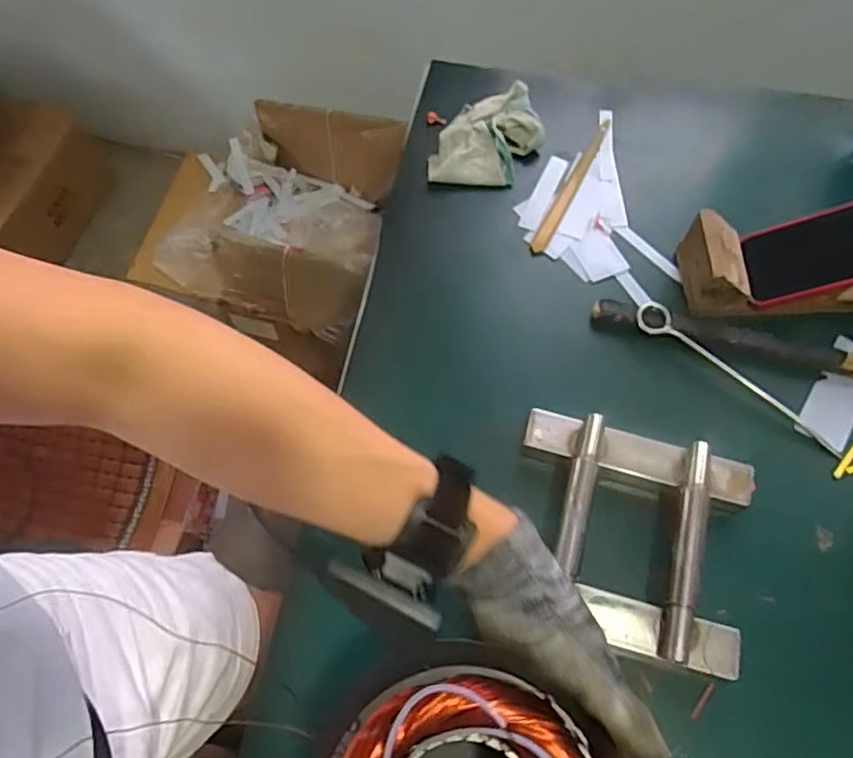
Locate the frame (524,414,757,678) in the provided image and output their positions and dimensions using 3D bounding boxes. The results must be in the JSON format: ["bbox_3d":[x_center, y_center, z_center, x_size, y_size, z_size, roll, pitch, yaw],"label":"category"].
[{"bbox_3d":[0.165,0.126,0.525,0.189,0.034,0.175,15,65,7],"label":"frame"}]

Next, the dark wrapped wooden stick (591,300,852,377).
[{"bbox_3d":[0.295,-0.040,0.621,0.263,0.012,0.026,13,65,6],"label":"dark wrapped wooden stick"}]

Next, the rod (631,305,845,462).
[{"bbox_3d":[0.293,-0.004,0.602,0.215,0.017,0.029,38,70,17],"label":"rod"}]

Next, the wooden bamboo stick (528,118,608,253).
[{"bbox_3d":[0.163,-0.218,0.720,0.017,0.013,0.199,26,67,12],"label":"wooden bamboo stick"}]

